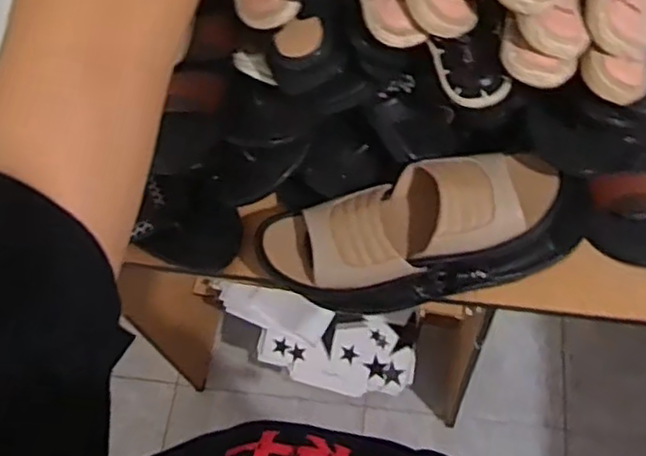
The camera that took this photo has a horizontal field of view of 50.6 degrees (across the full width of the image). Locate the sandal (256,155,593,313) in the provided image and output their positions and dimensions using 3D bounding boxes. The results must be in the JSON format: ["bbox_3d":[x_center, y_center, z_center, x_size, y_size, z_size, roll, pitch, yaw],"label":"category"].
[{"bbox_3d":[0.113,0.003,0.724,0.353,0.100,0.126,-14,66,-3],"label":"sandal"}]

